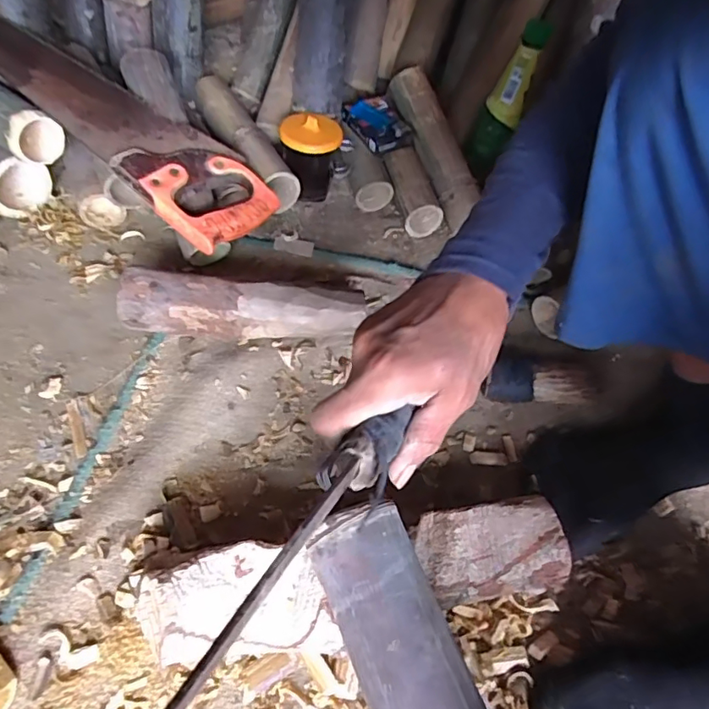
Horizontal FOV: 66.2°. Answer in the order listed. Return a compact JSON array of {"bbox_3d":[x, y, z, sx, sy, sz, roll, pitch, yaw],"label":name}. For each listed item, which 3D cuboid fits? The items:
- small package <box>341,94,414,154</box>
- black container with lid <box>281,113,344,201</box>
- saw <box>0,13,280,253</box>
[{"bbox_3d":[0.027,-0.317,0.742,0.069,0.028,0.105,-17,59,-18],"label":"small package"},{"bbox_3d":[-0.058,-0.250,0.716,0.075,0.105,0.084,8,54,-1],"label":"black container with lid"},{"bbox_3d":[-0.295,-0.280,0.600,0.466,0.031,0.140,35,56,-9],"label":"saw"}]

